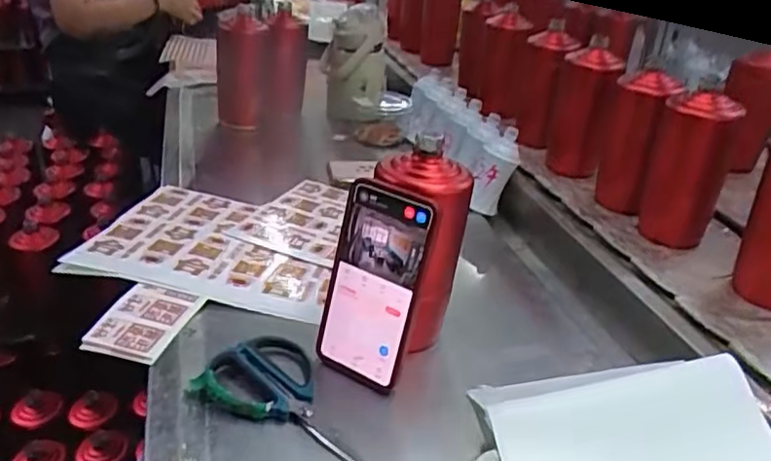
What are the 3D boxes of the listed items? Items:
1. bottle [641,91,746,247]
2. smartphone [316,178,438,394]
[{"bbox_3d":[0.372,-0.082,0.771,0.089,0.171,0.073,19,33,26],"label":"bottle"},{"bbox_3d":[-0.014,0.046,0.517,0.082,0.166,0.014,21,15,27],"label":"smartphone"}]

